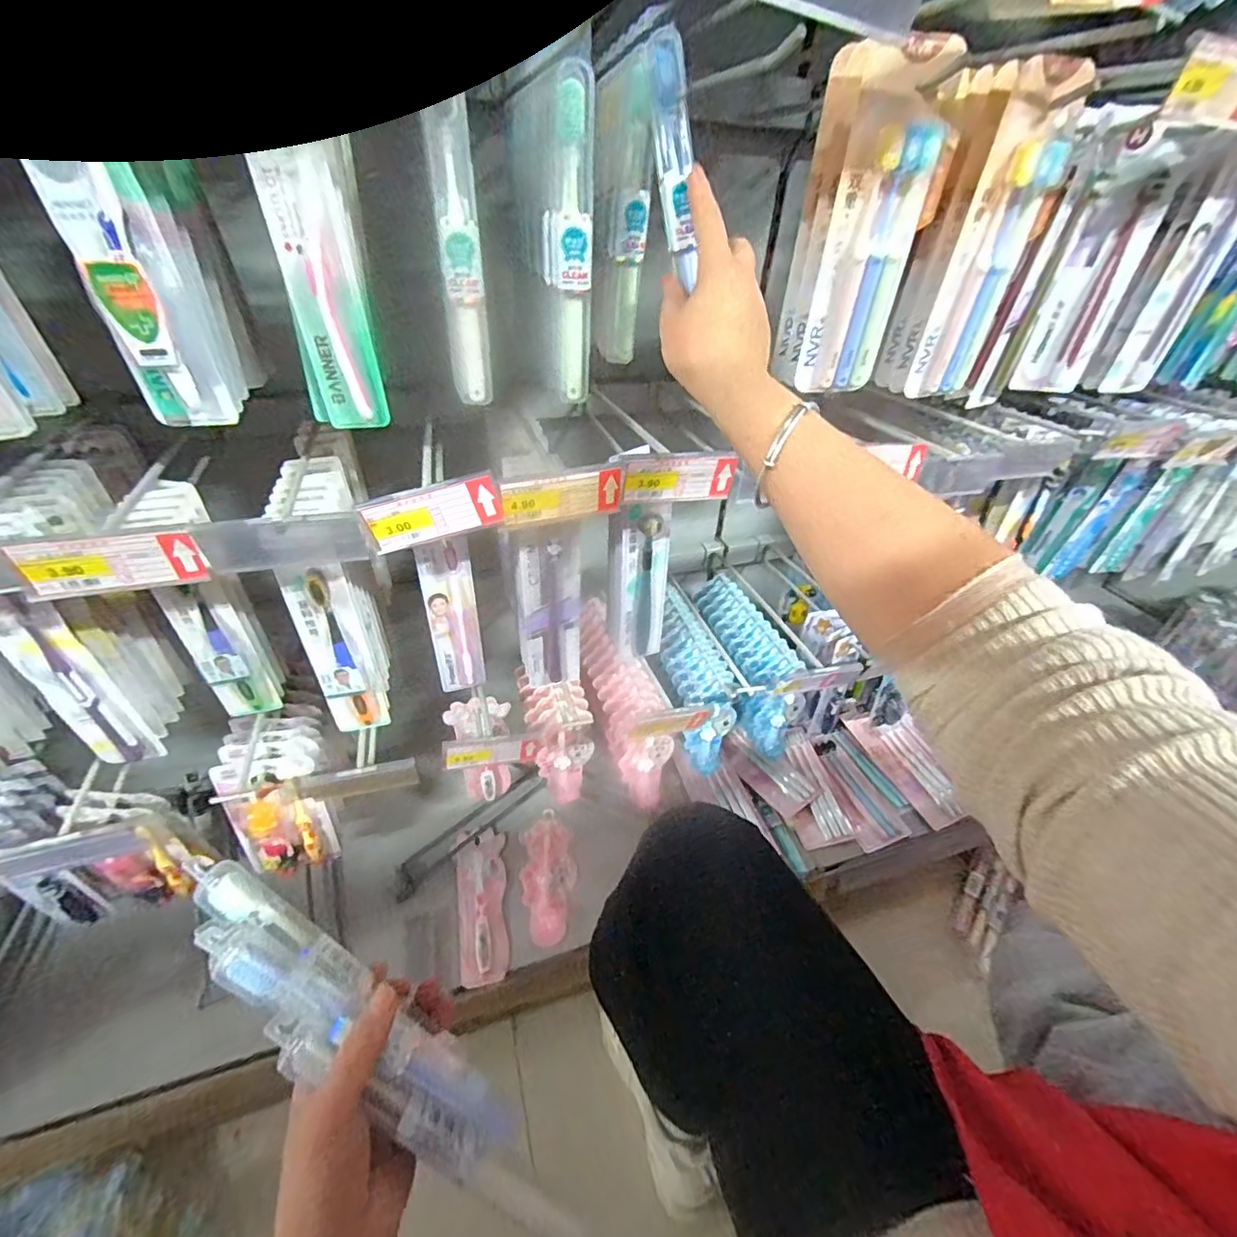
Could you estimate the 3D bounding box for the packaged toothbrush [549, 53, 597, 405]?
[{"bbox_3d":[-0.031,-0.250,0.384,0.028,0.187,0.017,1,38,-3],"label":"packaged toothbrush"}]

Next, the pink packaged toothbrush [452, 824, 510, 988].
[{"bbox_3d":[-0.188,0.383,0.759,0.069,0.008,0.208,-4,38,-10],"label":"pink packaged toothbrush"}]

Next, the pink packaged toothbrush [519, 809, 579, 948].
[{"bbox_3d":[-0.098,0.362,0.790,0.078,0.028,0.181,-5,39,-12],"label":"pink packaged toothbrush"}]

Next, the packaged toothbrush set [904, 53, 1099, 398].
[{"bbox_3d":[0.321,-0.308,0.469,0.085,0.227,0.021,-9,43,-10],"label":"packaged toothbrush set"}]

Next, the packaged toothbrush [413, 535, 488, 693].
[{"bbox_3d":[-0.161,0.006,0.547,0.048,0.185,0.023,-8,39,-15],"label":"packaged toothbrush"}]

